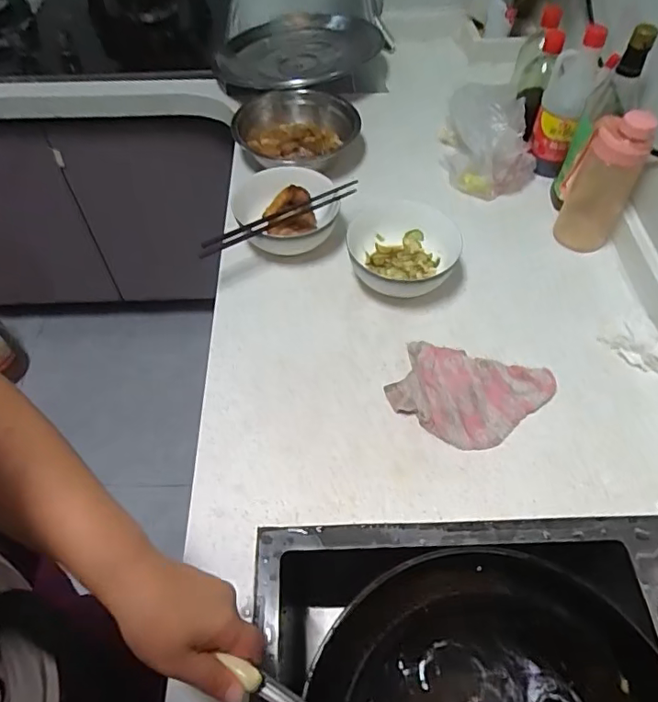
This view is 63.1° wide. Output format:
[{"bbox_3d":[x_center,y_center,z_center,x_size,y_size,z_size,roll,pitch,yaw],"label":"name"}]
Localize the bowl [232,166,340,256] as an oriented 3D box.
[{"bbox_3d":[-0.060,-0.195,0.763,0.142,0.069,0.154,-1,55,1],"label":"bowl"}]

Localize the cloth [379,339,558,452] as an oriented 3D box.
[{"bbox_3d":[0.165,0.052,0.626,0.179,0.034,0.122,15,57,11],"label":"cloth"}]

